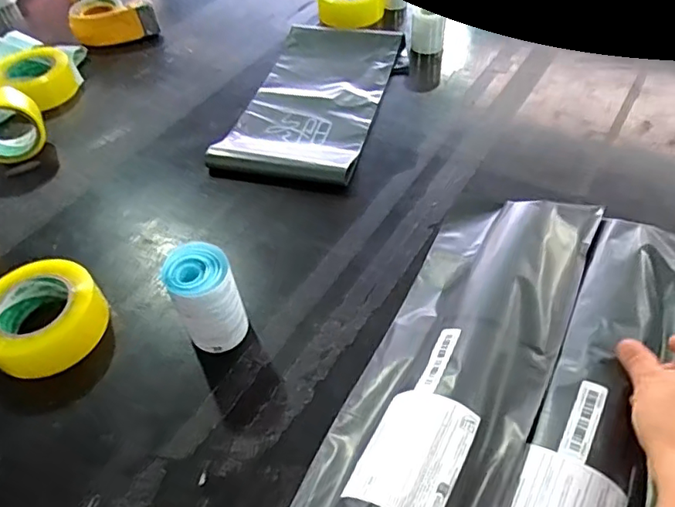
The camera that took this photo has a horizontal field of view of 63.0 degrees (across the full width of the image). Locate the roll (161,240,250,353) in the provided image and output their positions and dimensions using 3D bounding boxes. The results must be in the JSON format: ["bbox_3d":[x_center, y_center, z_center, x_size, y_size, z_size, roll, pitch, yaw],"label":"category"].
[{"bbox_3d":[-0.130,0.047,0.559,0.062,0.115,0.057,-2,49,2],"label":"roll"}]

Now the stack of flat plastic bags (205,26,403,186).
[{"bbox_3d":[-0.034,-0.250,0.869,0.202,0.021,0.368,11,51,12],"label":"stack of flat plastic bags"}]

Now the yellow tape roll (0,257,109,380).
[{"bbox_3d":[-0.322,0.068,0.601,0.122,0.053,0.115,-2,49,2],"label":"yellow tape roll"}]

